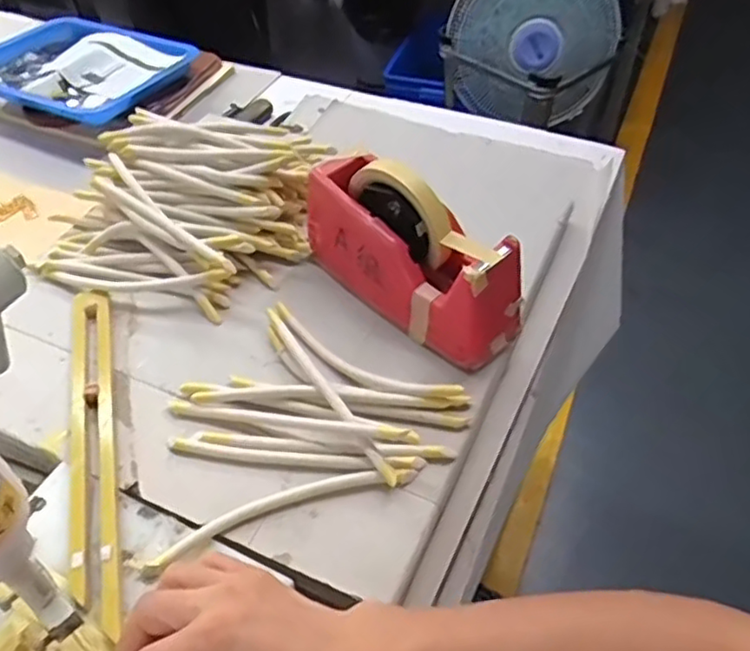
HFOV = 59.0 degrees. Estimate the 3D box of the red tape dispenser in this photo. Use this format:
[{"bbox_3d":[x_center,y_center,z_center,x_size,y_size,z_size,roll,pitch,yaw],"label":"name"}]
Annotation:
[{"bbox_3d":[0.027,-0.068,0.545,0.202,0.116,0.071,35,57,28],"label":"red tape dispenser"}]

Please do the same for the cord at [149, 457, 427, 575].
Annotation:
[{"bbox_3d":[-0.057,0.120,0.450,0.188,0.012,0.021,-17,50,-14],"label":"cord"}]

